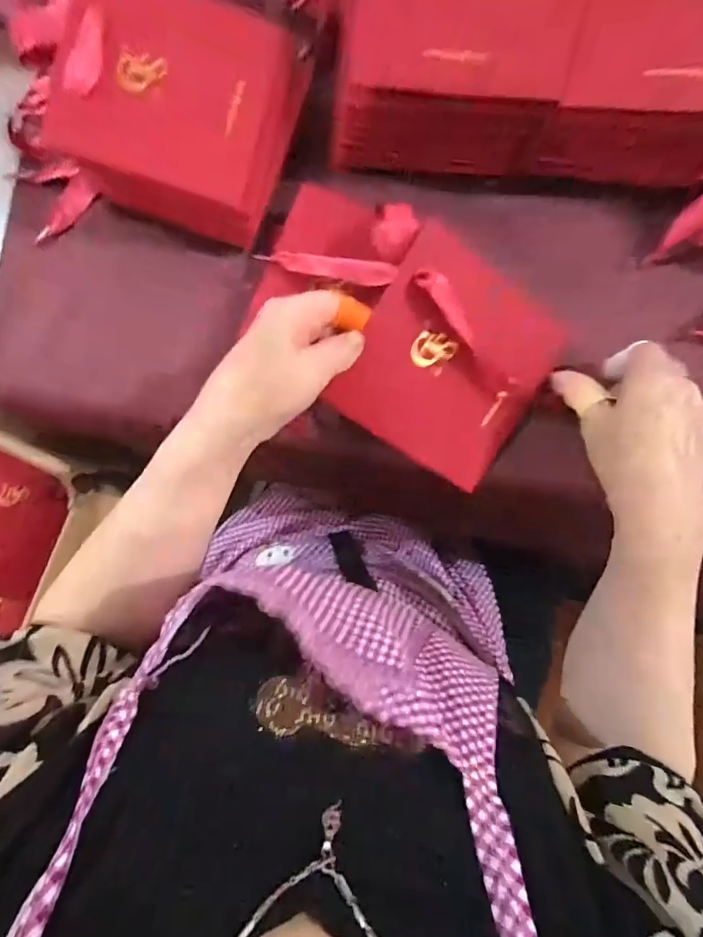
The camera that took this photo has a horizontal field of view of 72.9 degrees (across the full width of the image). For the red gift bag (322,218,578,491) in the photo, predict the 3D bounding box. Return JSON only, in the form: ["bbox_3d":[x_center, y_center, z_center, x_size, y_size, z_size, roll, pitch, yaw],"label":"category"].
[{"bbox_3d":[0.071,-0.075,0.345,0.136,0.028,0.139,28,99,-19],"label":"red gift bag"}]

